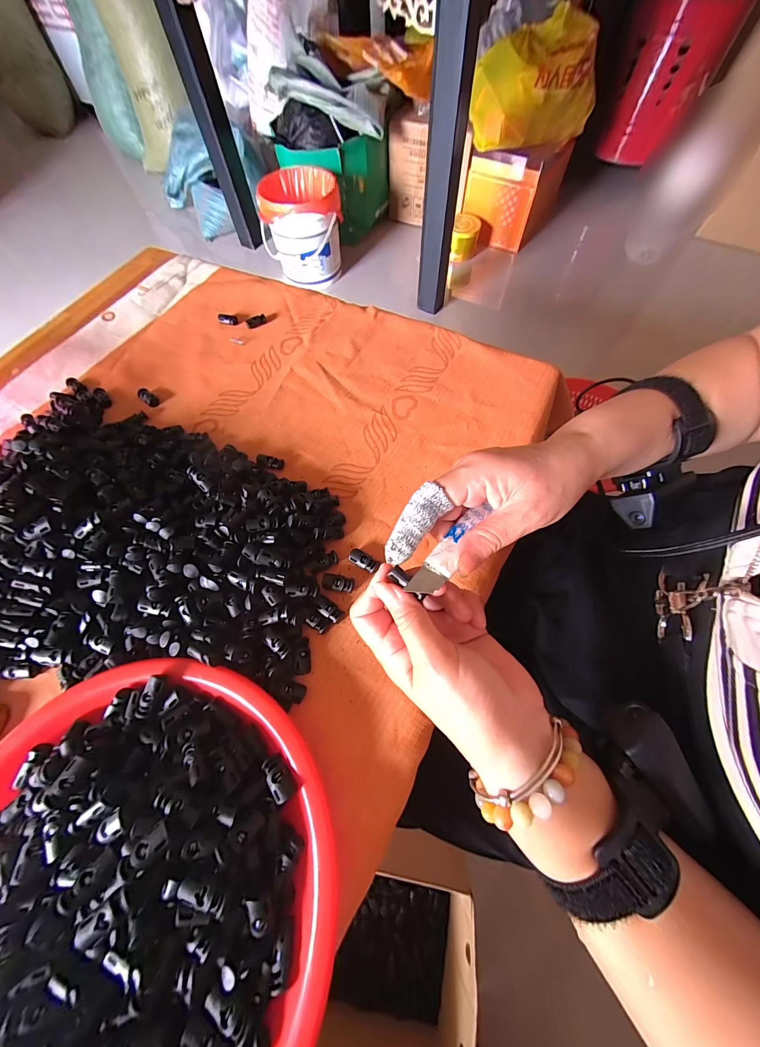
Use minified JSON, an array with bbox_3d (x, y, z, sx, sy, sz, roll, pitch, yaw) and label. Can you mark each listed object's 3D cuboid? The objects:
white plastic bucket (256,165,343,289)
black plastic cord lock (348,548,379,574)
[{"bbox_3d":[-0.278,-1.053,1.212,0.281,0.274,0.225,-18,66,-6],"label":"white plastic bucket"},{"bbox_3d":[-0.014,0.034,0.297,0.028,0.008,0.014,29,70,14],"label":"black plastic cord lock"}]

